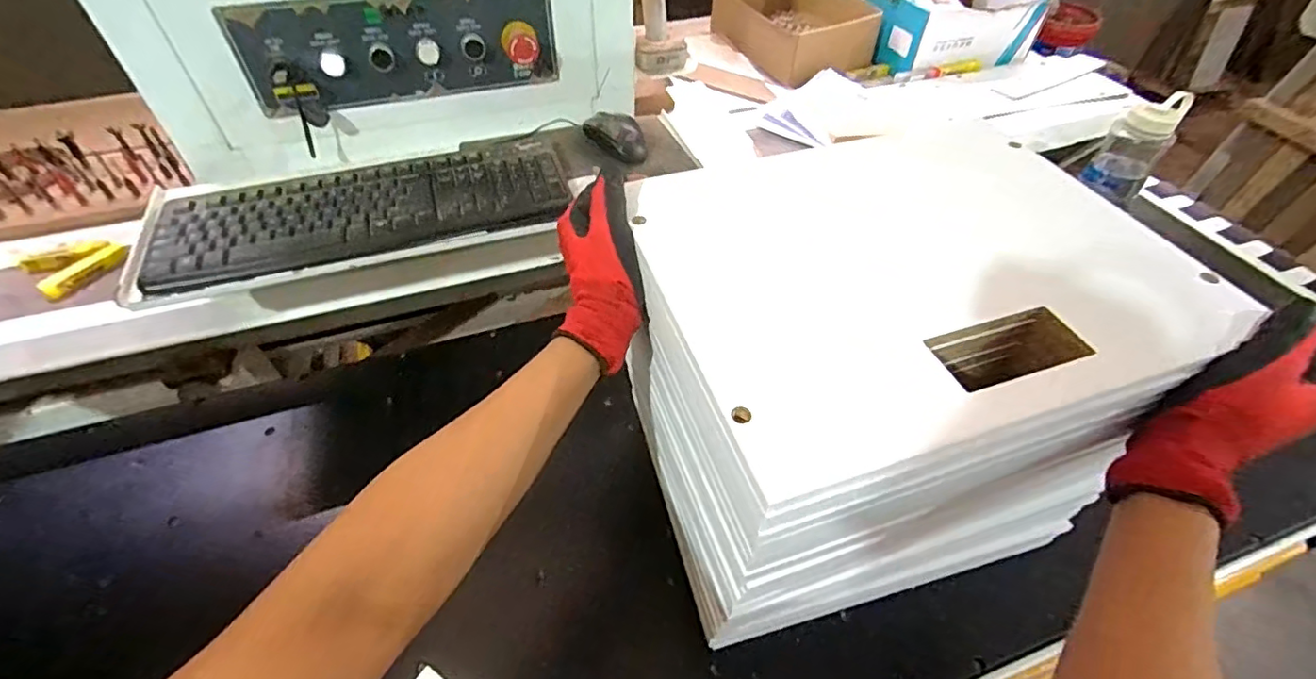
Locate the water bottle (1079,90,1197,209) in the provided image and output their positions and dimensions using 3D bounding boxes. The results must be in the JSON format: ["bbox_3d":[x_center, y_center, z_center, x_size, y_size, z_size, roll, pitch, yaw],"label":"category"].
[{"bbox_3d":[0.786,-0.316,0.946,0.082,0.185,0.078,27,53,22],"label":"water bottle"}]

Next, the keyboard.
[{"bbox_3d":[-0.323,-0.151,0.645,0.424,0.021,0.147,-13,50,-12],"label":"keyboard"}]

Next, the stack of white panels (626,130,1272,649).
[{"bbox_3d":[0.191,0.042,0.532,0.377,0.317,0.288,-13,50,-12],"label":"stack of white panels"}]

